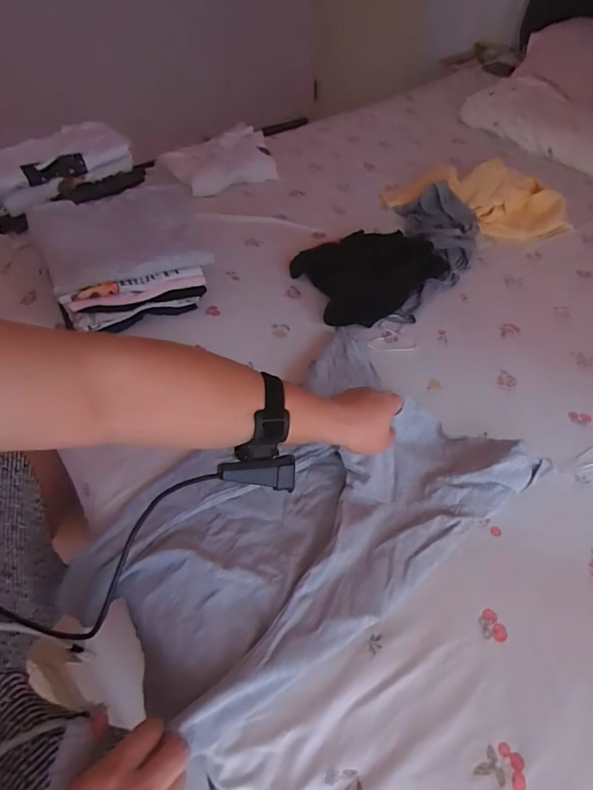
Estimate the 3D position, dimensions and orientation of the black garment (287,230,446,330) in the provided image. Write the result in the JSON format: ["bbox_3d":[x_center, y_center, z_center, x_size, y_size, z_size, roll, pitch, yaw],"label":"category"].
[{"bbox_3d":[0.135,-0.230,0.782,0.246,0.062,0.189,-22,51,-17],"label":"black garment"}]

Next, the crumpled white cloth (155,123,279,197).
[{"bbox_3d":[-0.189,-0.549,1.053,0.255,0.089,0.203,-19,52,-13],"label":"crumpled white cloth"}]

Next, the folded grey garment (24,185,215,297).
[{"bbox_3d":[-0.277,-0.267,0.718,0.272,0.056,0.222,-22,51,-18],"label":"folded grey garment"}]

